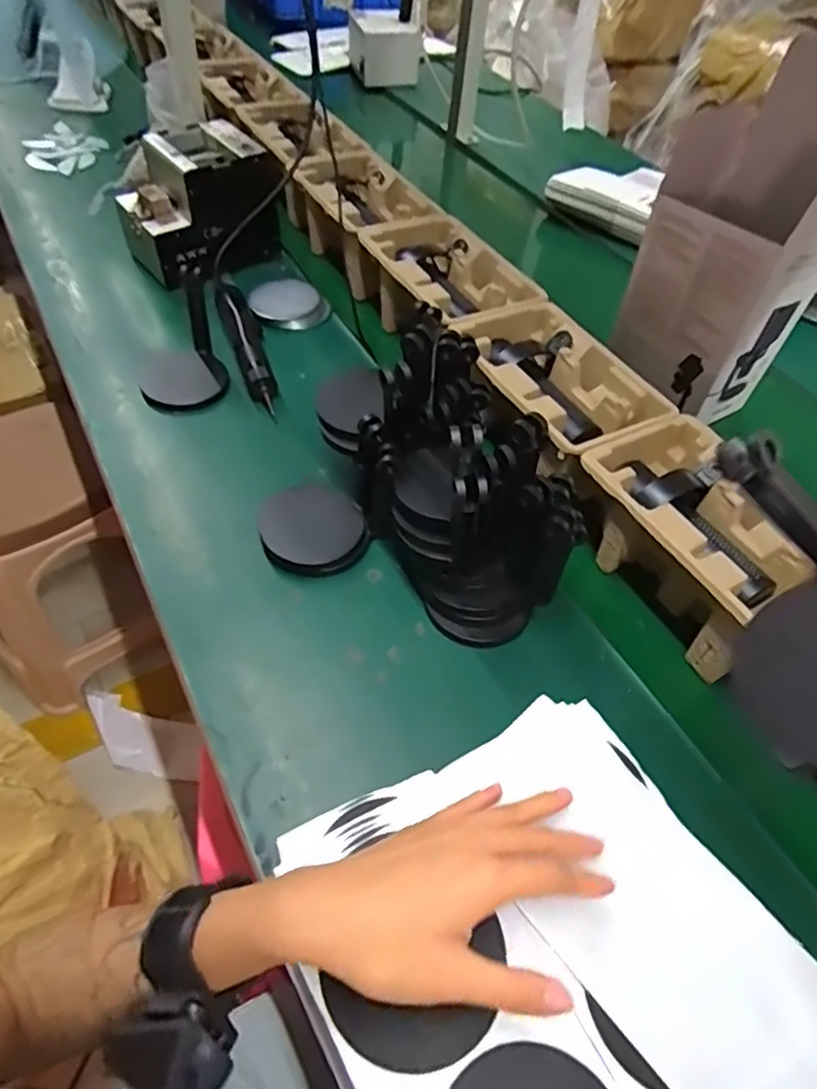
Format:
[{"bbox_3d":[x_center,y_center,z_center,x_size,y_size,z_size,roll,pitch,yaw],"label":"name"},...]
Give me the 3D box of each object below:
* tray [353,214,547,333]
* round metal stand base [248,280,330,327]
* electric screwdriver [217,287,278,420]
[{"bbox_3d":[0.048,-0.328,0.847,0.156,0.080,0.243,-24,56,-21],"label":"tray"},{"bbox_3d":[-0.165,-0.330,0.895,0.099,0.019,0.096,2,51,-2],"label":"round metal stand base"},{"bbox_3d":[-0.203,-0.263,0.821,0.041,0.033,0.290,-15,53,-15],"label":"electric screwdriver"}]

